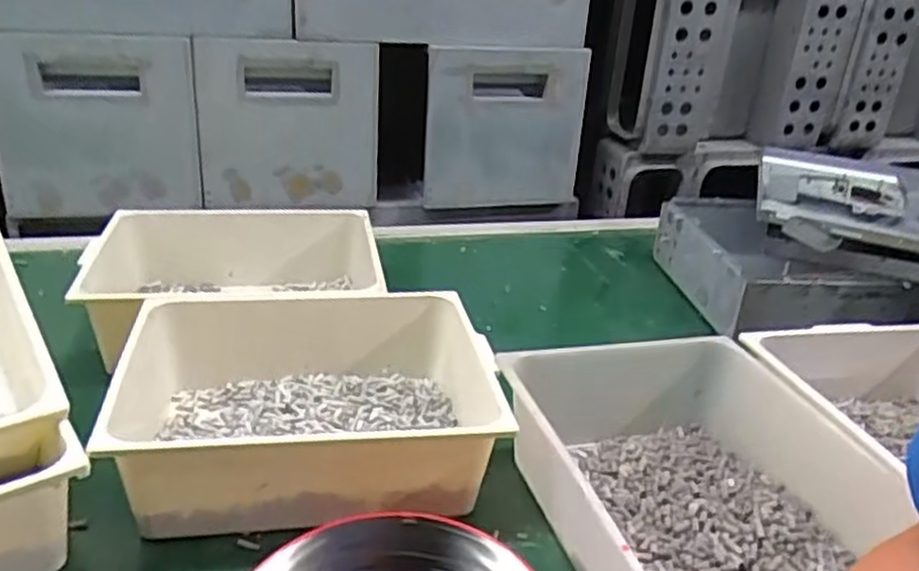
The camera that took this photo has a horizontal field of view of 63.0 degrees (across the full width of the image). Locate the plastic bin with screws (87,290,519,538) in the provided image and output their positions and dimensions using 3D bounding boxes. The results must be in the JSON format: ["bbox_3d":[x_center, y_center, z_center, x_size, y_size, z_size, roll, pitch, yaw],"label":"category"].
[{"bbox_3d":[-0.159,0.120,0.769,0.378,0.106,0.283,-2,25,-12],"label":"plastic bin with screws"}]

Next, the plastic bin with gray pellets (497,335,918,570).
[{"bbox_3d":[0.216,0.185,0.676,0.277,0.112,0.349,-3,26,-15],"label":"plastic bin with gray pellets"}]

